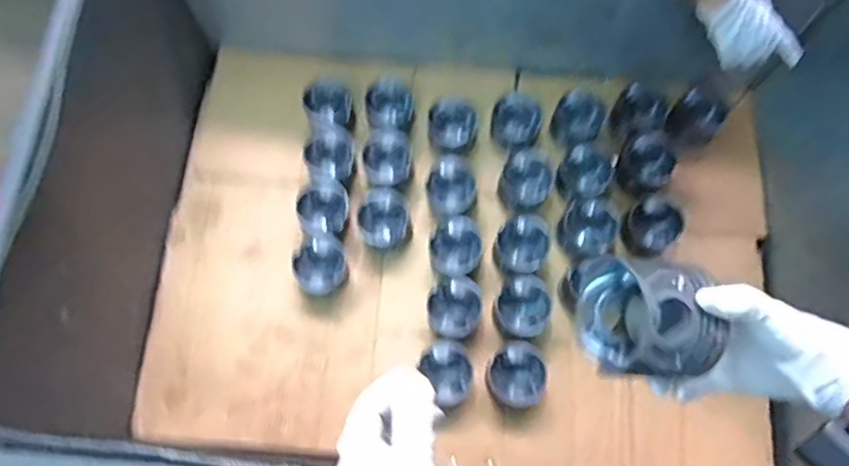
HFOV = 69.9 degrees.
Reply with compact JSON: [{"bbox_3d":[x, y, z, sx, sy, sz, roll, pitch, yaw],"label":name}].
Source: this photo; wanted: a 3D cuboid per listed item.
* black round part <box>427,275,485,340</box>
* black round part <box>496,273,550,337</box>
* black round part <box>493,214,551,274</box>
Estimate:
[{"bbox_3d":[0.049,0.123,0.985,0.088,0.053,0.096,0,73,-1],"label":"black round part"},{"bbox_3d":[0.158,0.119,0.981,0.088,0.050,0.101,7,73,1],"label":"black round part"},{"bbox_3d":[0.160,0.022,1.008,0.088,0.056,0.096,0,73,-1],"label":"black round part"}]

